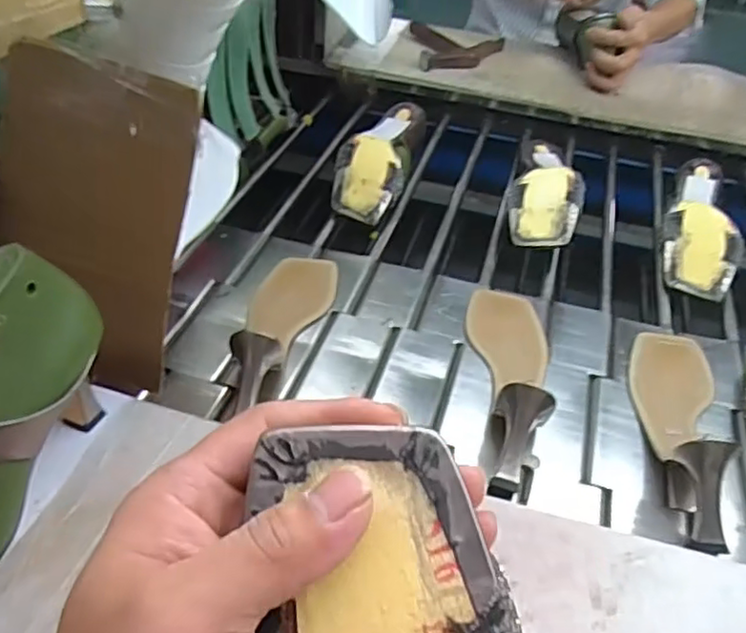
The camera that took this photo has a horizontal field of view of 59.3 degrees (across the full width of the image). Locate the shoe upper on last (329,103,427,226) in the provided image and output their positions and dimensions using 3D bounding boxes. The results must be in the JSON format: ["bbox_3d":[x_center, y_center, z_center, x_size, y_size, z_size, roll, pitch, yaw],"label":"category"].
[{"bbox_3d":[0.008,-0.198,0.829,0.081,0.067,0.216,12,42,7],"label":"shoe upper on last"}]

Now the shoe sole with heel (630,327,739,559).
[{"bbox_3d":[0.259,0.074,0.551,0.075,0.062,0.236,17,43,12],"label":"shoe sole with heel"}]

